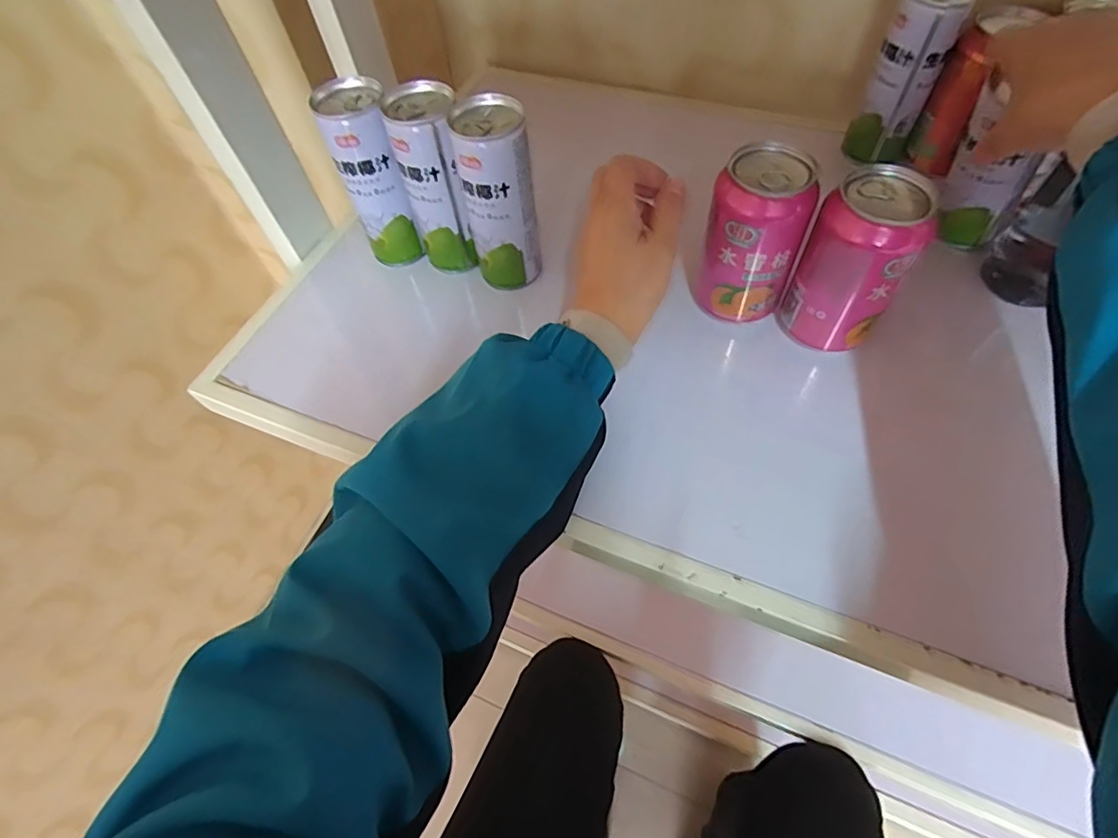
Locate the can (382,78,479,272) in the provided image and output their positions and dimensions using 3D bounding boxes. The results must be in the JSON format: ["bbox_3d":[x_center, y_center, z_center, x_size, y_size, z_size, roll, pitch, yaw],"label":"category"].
[{"bbox_3d":[-0.093,-0.177,0.430,0.047,0.132,0.055,-13,58,-3],"label":"can"}]

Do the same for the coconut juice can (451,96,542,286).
[{"bbox_3d":[-0.043,-0.162,0.415,0.048,0.131,0.046,-2,58,3],"label":"coconut juice can"}]

